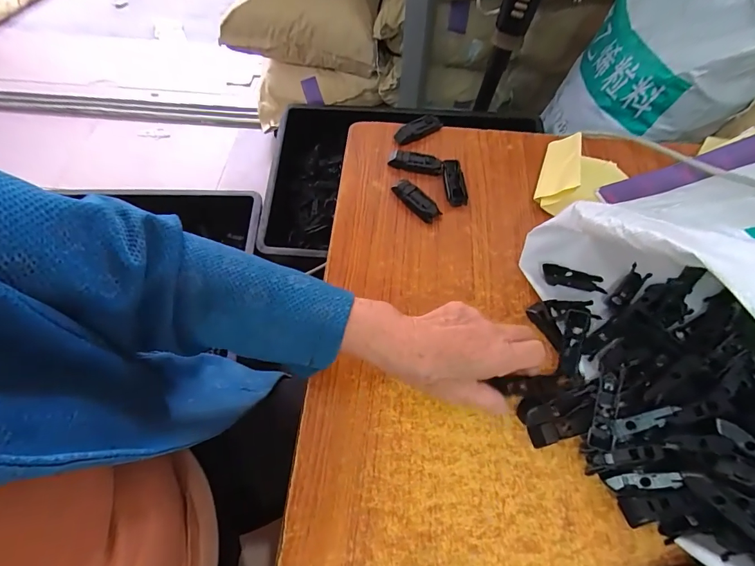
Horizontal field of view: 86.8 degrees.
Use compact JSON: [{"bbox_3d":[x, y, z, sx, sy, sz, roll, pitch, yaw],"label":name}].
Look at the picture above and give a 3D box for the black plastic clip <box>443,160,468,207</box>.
[{"bbox_3d":[0.092,-0.119,0.475,0.022,0.016,0.066,-3,61,-1],"label":"black plastic clip"}]

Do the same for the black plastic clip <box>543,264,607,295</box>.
[{"bbox_3d":[0.204,-0.004,0.414,0.065,0.007,0.021,11,78,-6],"label":"black plastic clip"}]

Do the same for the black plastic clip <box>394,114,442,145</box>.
[{"bbox_3d":[0.053,-0.200,0.516,0.064,0.014,0.022,-31,66,-16],"label":"black plastic clip"}]

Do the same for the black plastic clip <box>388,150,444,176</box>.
[{"bbox_3d":[0.048,-0.150,0.492,0.066,0.015,0.021,12,62,6],"label":"black plastic clip"}]

